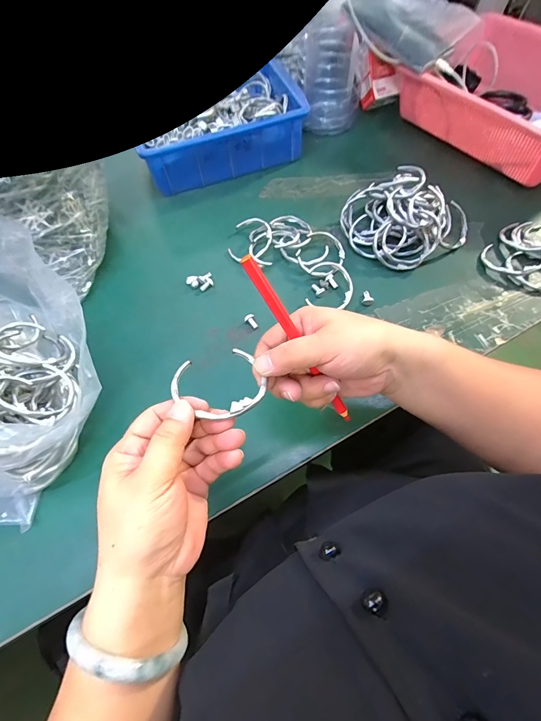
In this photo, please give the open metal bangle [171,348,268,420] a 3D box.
[{"bbox_3d":[-0.036,0.019,0.237,0.065,0.016,0.047,-8,67,-3],"label":"open metal bangle"}]

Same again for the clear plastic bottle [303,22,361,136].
[{"bbox_3d":[0.095,-0.431,0.512,0.087,0.100,0.099,5,64,4],"label":"clear plastic bottle"}]

